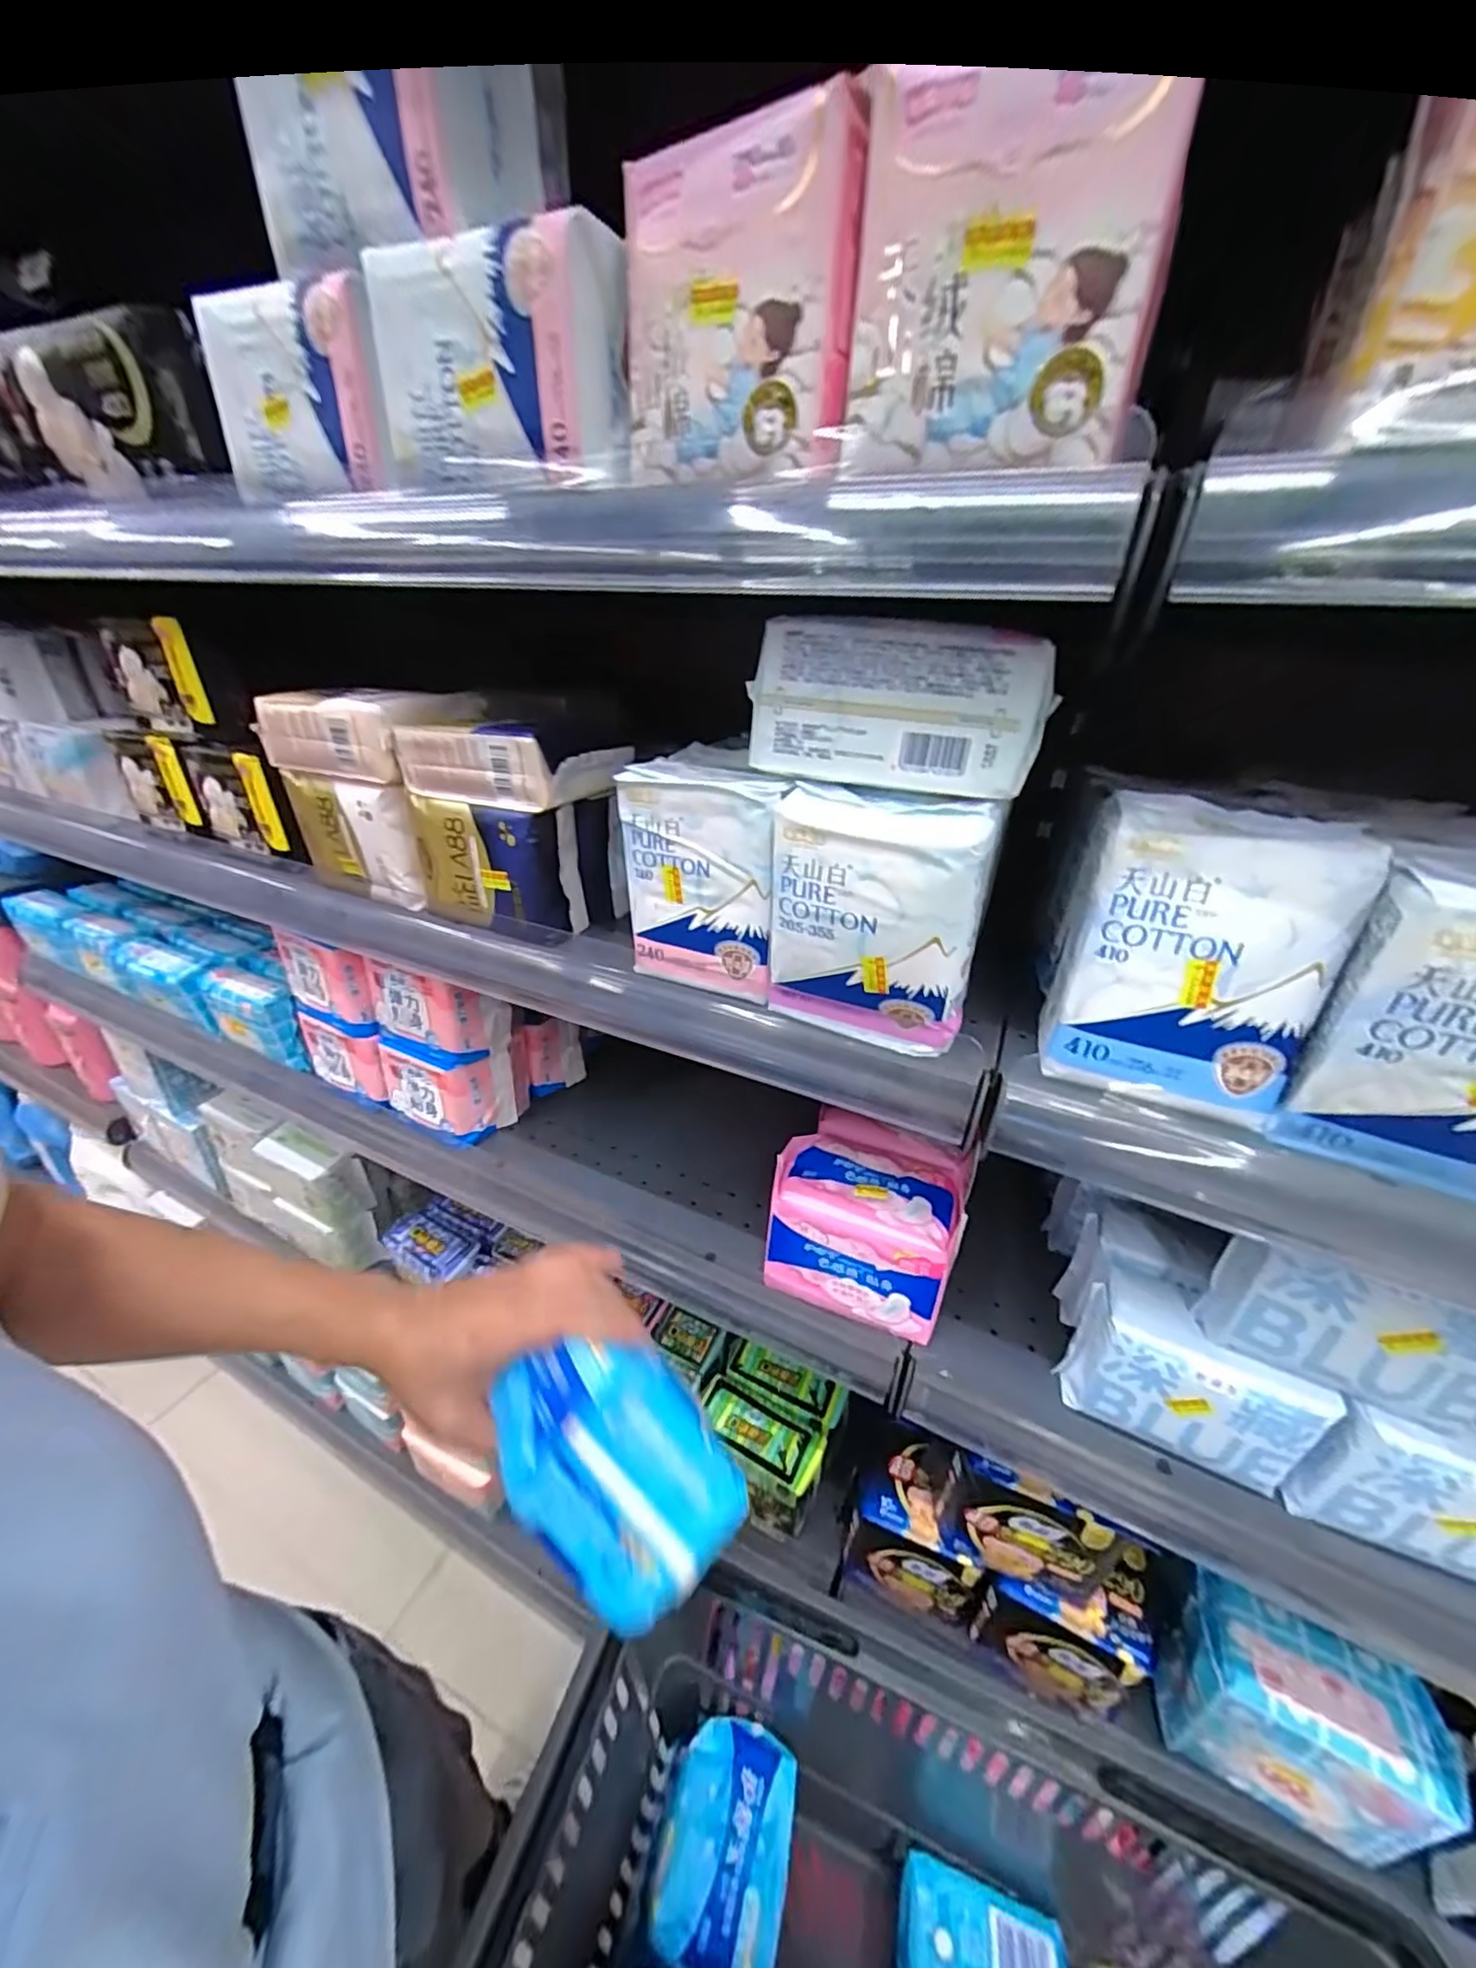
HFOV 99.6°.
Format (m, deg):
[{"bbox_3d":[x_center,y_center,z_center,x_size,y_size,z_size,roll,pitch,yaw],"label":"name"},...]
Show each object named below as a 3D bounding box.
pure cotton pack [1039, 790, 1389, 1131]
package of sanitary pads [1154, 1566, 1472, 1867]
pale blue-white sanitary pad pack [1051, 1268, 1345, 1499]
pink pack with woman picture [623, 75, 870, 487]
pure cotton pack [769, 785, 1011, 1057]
[{"bbox_3d":[0.203,-0.013,0.283,0.097,0.124,0.050,14,31,20],"label":"pure cotton pack"},{"bbox_3d":[0.410,0.538,0.458,0.153,0.095,0.092,18,33,25],"label":"package of sanitary pads"},{"bbox_3d":[0.267,0.233,0.375,0.112,0.084,0.056,17,32,24],"label":"pale blue-white sanitary pad pack"},{"bbox_3d":[-0.003,-0.267,0.255,0.110,0.106,0.034,25,36,35],"label":"pink pack with woman picture"},{"bbox_3d":[0.068,-0.029,0.315,0.099,0.123,0.046,19,33,27],"label":"pure cotton pack"}]

